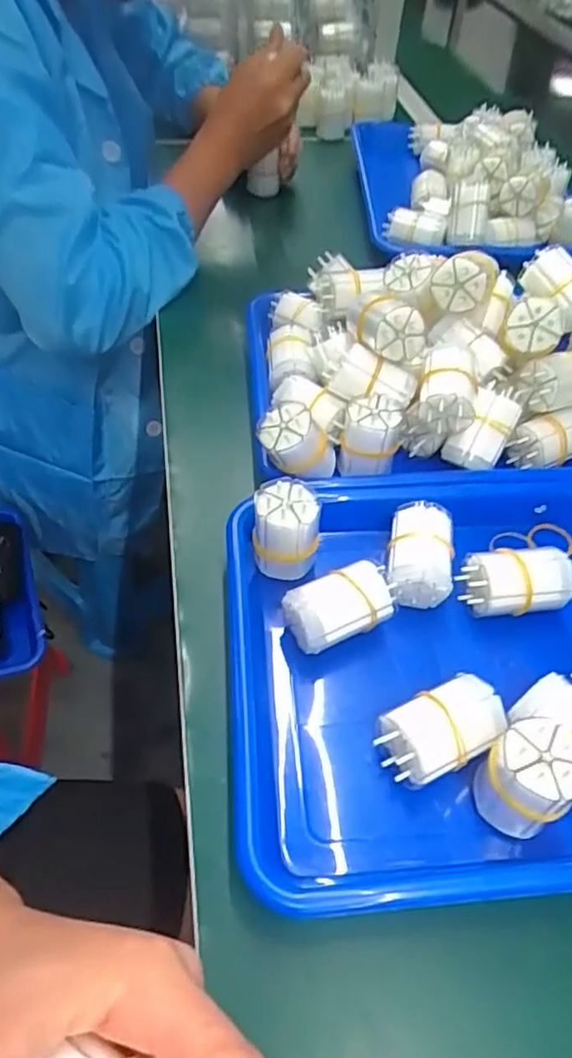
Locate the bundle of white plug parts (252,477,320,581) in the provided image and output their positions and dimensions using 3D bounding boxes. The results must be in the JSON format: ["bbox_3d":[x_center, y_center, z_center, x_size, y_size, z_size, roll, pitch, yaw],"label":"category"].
[{"bbox_3d":[0.000,0.002,0.405,0.039,0.059,0.035,3,50,-1],"label":"bundle of white plug parts"}]

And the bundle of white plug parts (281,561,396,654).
[{"bbox_3d":[0.033,0.048,0.382,0.061,0.032,0.035,-21,54,-19],"label":"bundle of white plug parts"}]

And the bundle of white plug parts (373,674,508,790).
[{"bbox_3d":[0.080,0.110,0.340,0.061,0.043,0.038,-20,54,-19],"label":"bundle of white plug parts"}]

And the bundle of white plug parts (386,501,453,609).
[{"bbox_3d":[0.084,0.016,0.407,0.038,0.038,0.065,7,50,3],"label":"bundle of white plug parts"}]

